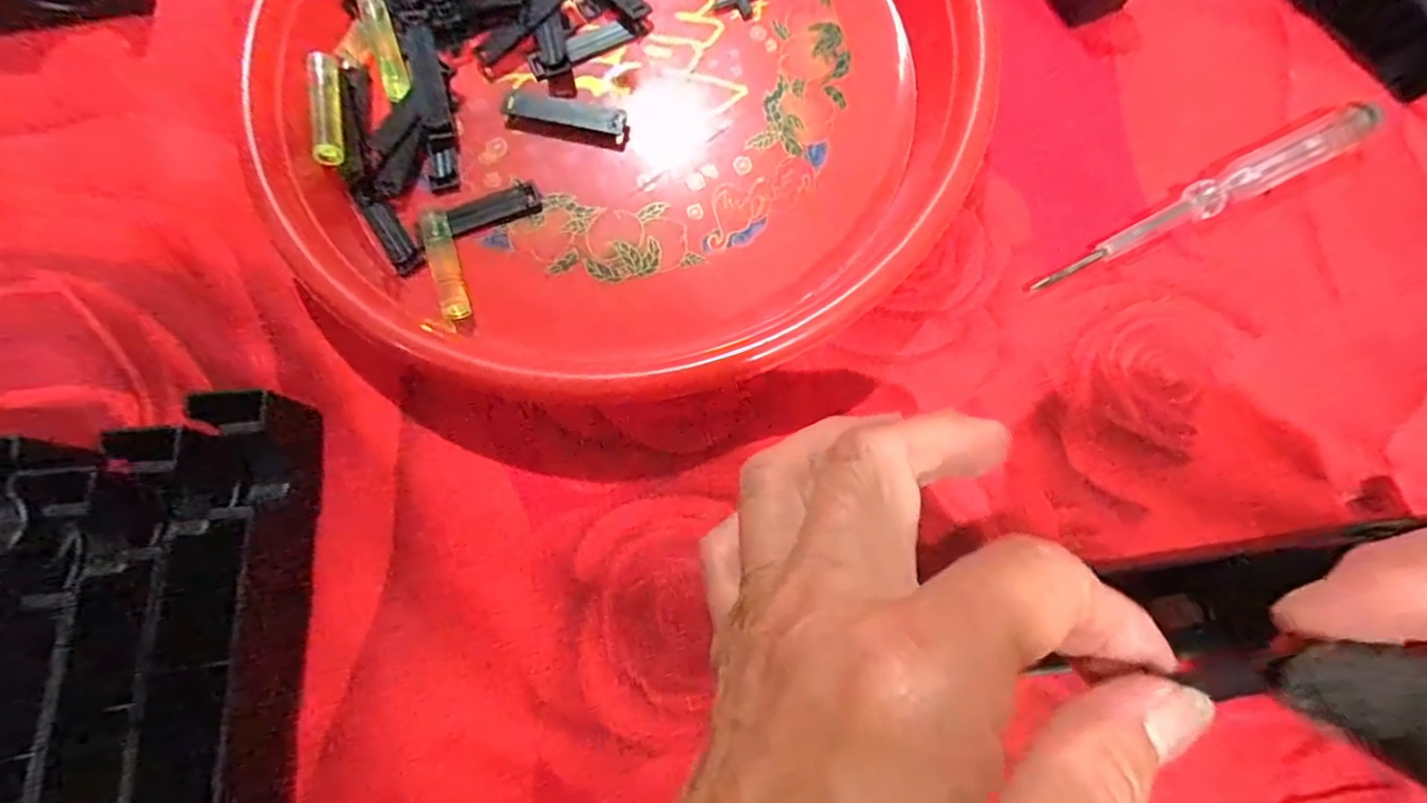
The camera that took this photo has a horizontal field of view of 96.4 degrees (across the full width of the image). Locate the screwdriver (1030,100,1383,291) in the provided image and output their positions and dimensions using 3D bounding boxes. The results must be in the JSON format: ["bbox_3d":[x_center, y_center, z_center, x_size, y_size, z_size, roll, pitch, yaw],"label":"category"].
[{"bbox_3d":[0.170,-0.070,0.221,0.130,0.011,0.014,-26,77,-4],"label":"screwdriver"}]

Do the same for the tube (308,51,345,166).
[{"bbox_3d":[-0.140,-0.106,0.232,0.008,0.011,0.045,-10,77,-1],"label":"tube"}]

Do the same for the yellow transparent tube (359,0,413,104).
[{"bbox_3d":[-0.123,-0.134,0.238,0.010,0.011,0.042,-18,77,-2],"label":"yellow transparent tube"}]

